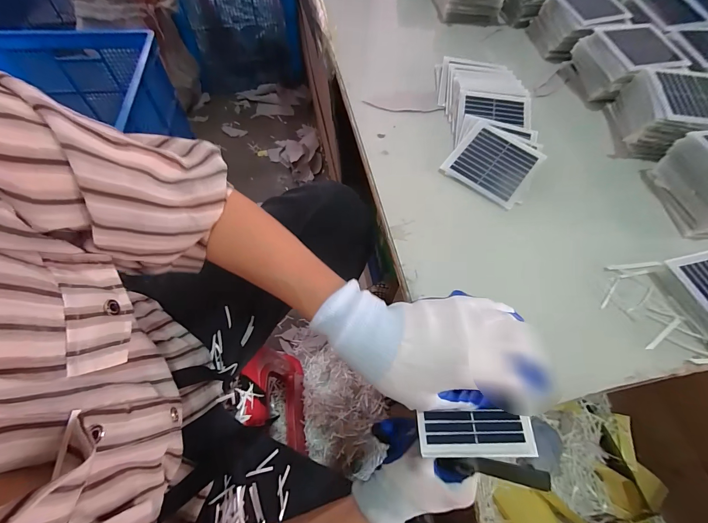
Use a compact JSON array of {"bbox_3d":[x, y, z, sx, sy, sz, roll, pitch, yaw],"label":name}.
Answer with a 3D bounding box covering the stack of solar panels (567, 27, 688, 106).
[{"bbox_3d":[0.390,-0.283,0.455,0.119,0.060,0.109,-10,62,-9],"label":"stack of solar panels"}]

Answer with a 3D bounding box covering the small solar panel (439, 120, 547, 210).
[{"bbox_3d":[0.172,-0.122,0.387,0.092,0.004,0.098,37,74,14],"label":"small solar panel"}]

